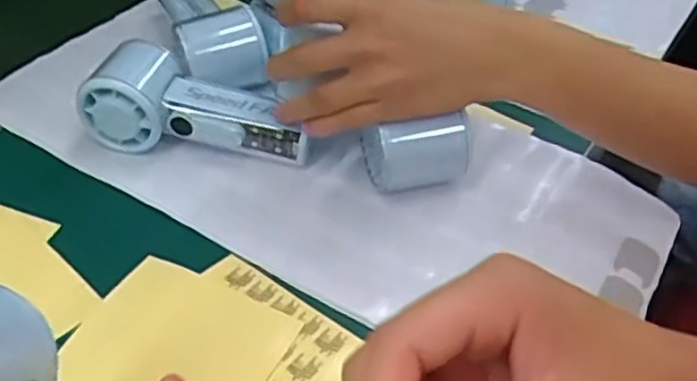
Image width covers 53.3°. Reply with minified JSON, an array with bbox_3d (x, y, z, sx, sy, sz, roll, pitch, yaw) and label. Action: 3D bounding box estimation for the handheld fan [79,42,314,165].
[{"bbox_3d":[-0.100,-0.059,0.467,0.149,0.056,0.059,4,45,3],"label":"handheld fan"}]

